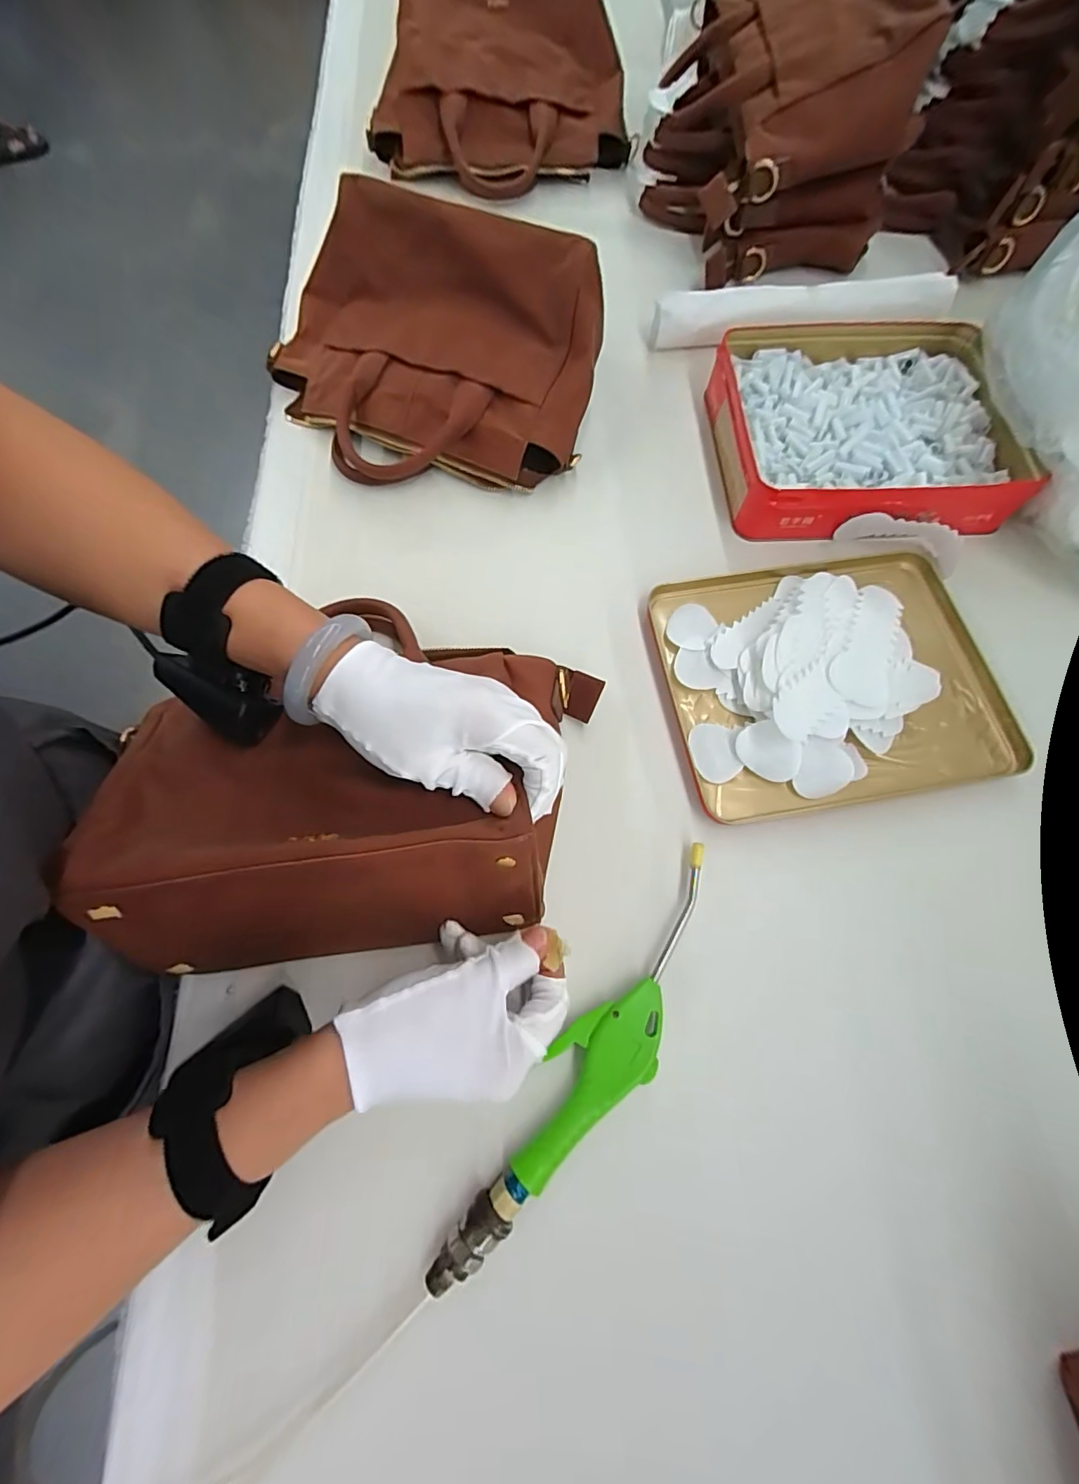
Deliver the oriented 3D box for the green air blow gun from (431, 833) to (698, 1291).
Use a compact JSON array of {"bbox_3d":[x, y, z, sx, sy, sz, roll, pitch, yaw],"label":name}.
[{"bbox_3d":[0.038,0.189,0.320,0.048,0.020,0.275,34,74,11],"label":"green air blow gun"}]

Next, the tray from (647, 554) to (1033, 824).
[{"bbox_3d":[0.229,-0.056,0.409,0.255,0.025,0.197,-9,71,-4],"label":"tray"}]

